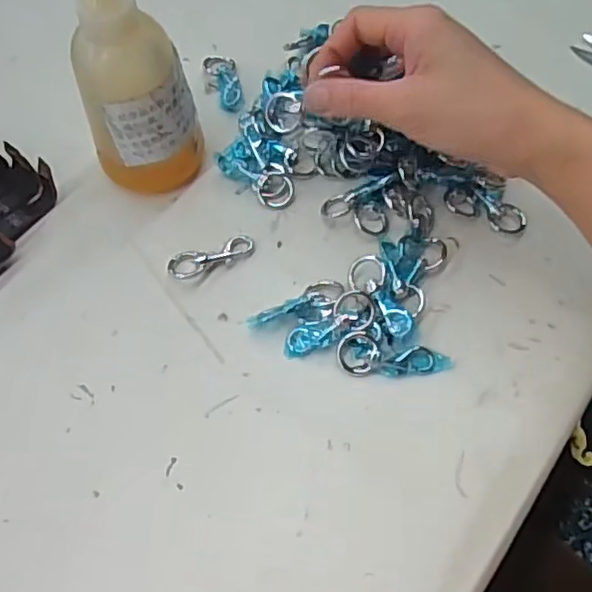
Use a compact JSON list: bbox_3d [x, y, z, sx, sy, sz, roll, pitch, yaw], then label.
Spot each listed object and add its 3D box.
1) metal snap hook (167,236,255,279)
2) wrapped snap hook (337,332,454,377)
[{"bbox_3d":[-0.049,-0.023,0.372,0.052,0.009,0.014,-19,66,-10],"label":"metal snap hook"},{"bbox_3d":[0.053,0.032,0.339,0.061,0.005,0.023,2,64,0],"label":"wrapped snap hook"}]

